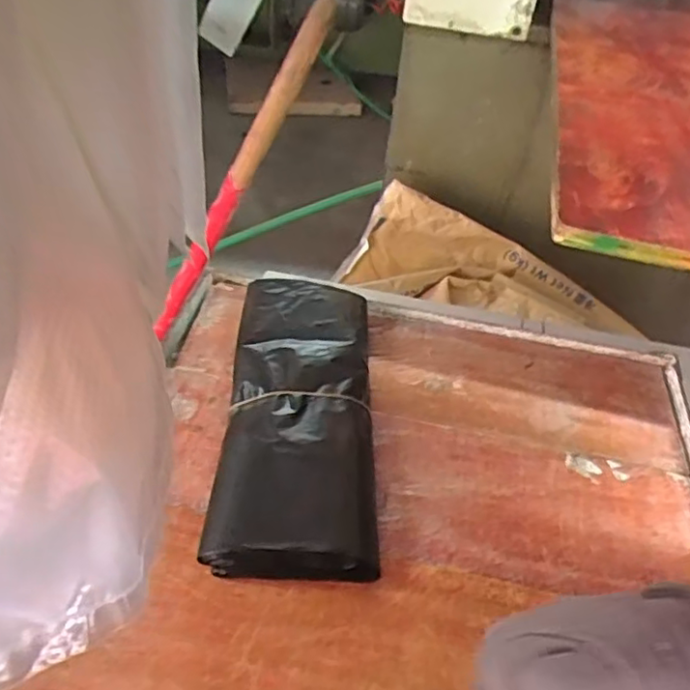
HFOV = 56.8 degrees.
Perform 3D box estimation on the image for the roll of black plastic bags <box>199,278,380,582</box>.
[{"bbox_3d":[-0.038,0.053,0.542,0.117,0.046,0.294,4,40,-3],"label":"roll of black plastic bags"}]

